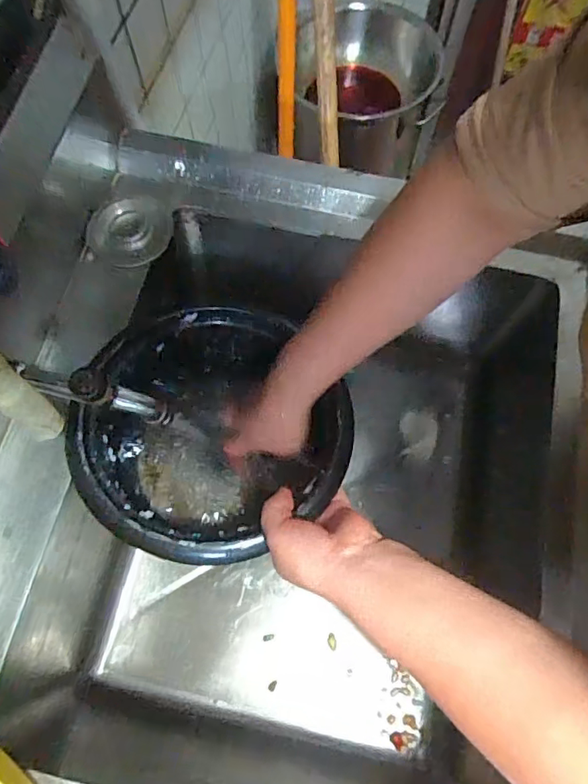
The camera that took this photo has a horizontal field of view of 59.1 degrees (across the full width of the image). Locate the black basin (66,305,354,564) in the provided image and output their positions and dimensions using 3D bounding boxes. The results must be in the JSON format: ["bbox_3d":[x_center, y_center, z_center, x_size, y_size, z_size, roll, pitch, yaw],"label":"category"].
[{"bbox_3d":[-0.072,0.035,0.489,0.211,0.107,0.232,0,69,0],"label":"black basin"}]

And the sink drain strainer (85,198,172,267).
[{"bbox_3d":[-0.169,-0.165,0.530,0.081,0.021,0.066,-6,69,-2],"label":"sink drain strainer"}]

